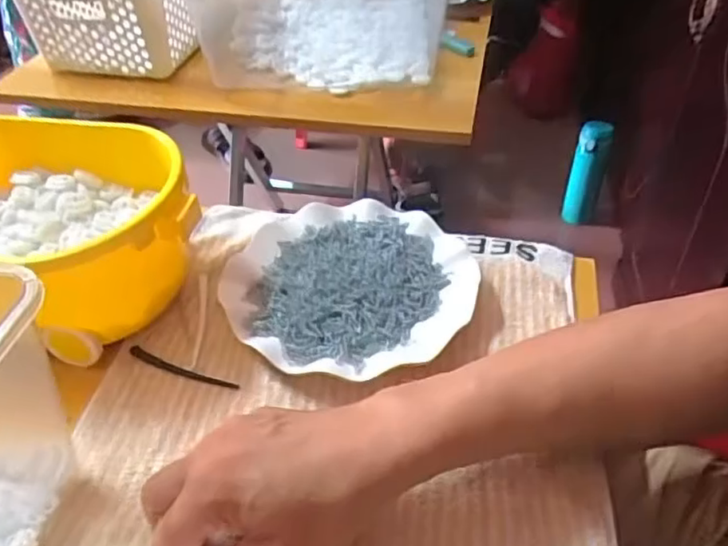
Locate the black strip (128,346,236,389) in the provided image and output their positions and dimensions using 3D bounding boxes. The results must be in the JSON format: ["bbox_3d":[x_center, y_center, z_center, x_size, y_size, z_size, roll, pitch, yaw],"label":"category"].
[{"bbox_3d":[-0.125,0.066,0.429,0.085,0.005,0.010,14,46,19],"label":"black strip"}]

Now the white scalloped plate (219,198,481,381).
[{"bbox_3d":[-0.010,0.008,0.474,0.173,0.022,0.178,-2,43,2],"label":"white scalloped plate"}]

